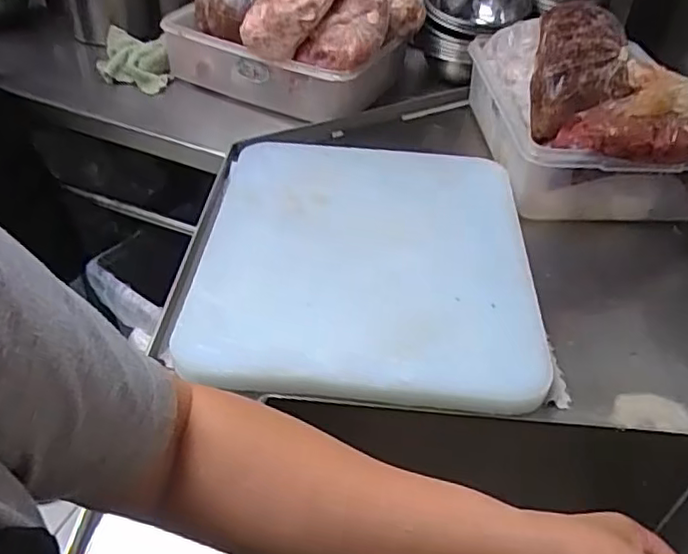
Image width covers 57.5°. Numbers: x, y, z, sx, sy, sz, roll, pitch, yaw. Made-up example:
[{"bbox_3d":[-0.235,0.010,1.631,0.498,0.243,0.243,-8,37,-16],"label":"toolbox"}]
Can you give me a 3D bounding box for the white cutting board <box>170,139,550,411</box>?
[{"bbox_3d":[0.016,-0.029,0.690,0.343,0.028,0.392,-2,43,8],"label":"white cutting board"}]

